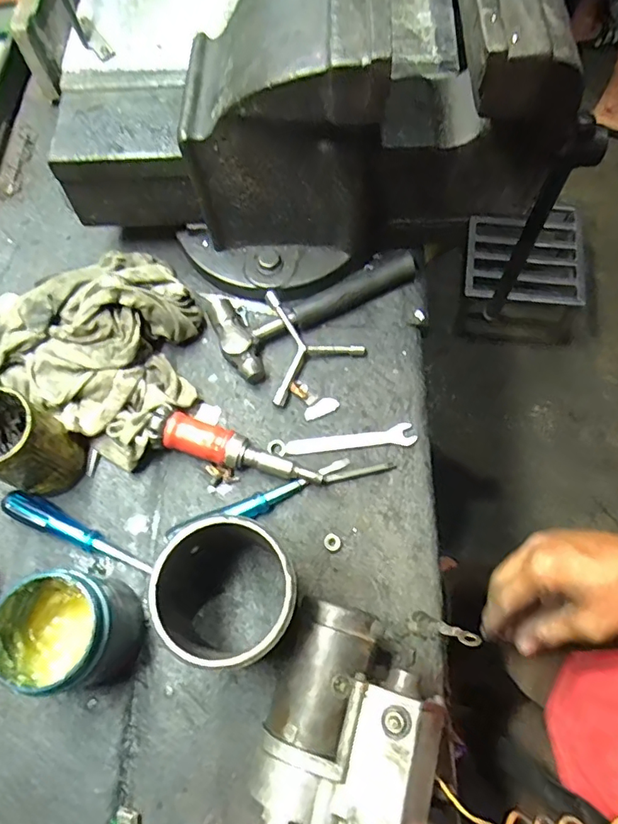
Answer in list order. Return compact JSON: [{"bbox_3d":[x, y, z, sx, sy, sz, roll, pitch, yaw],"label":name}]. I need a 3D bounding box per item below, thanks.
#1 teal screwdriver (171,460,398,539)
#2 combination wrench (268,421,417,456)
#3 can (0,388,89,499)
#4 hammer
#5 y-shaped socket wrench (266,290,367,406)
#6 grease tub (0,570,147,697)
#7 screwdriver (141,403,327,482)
[{"bbox_3d":[-0.027,0.082,0.509,0.231,0.024,0.027,-20,68,-5],"label":"teal screwdriver"},{"bbox_3d":[0.035,0.032,0.537,0.153,0.006,0.025,-8,68,0],"label":"combination wrench"},{"bbox_3d":[-0.279,0.031,0.491,0.089,0.111,0.069,30,72,14],"label":"can"},{"bbox_3d":[0.004,-0.134,0.586,0.240,0.034,0.102,-31,70,-10],"label":"hammer"},{"bbox_3d":[-0.016,-0.058,0.557,0.125,0.017,0.105,30,77,-3],"label":"y-shaped socket wrench"},{"bbox_3d":[-0.202,0.190,0.429,0.089,0.100,0.087,-1,68,2],"label":"grease tub"},{"bbox_3d":[-0.074,0.037,0.520,0.178,0.043,0.040,14,69,8],"label":"screwdriver"}]

